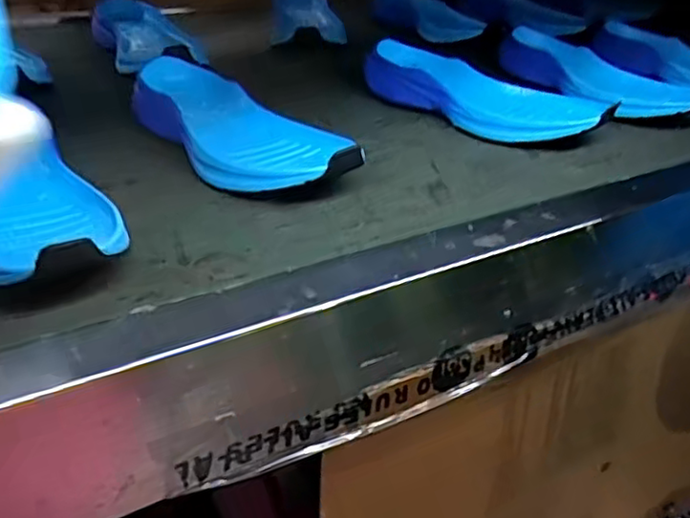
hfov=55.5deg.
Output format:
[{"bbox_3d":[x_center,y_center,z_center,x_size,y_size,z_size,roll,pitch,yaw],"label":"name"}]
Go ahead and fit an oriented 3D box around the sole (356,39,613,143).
[{"bbox_3d":[0.118,-0.153,0.612,0.239,0.045,0.085,23,36,29],"label":"sole"}]

